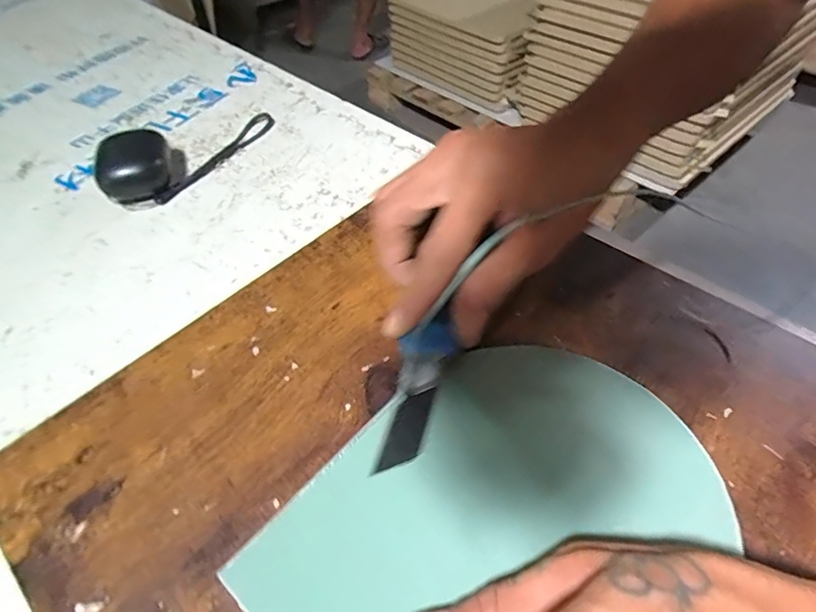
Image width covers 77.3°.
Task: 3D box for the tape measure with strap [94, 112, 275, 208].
[{"bbox_3d":[-0.171,-0.126,0.387,0.059,0.032,0.144,22,54,21],"label":"tape measure with strap"}]

